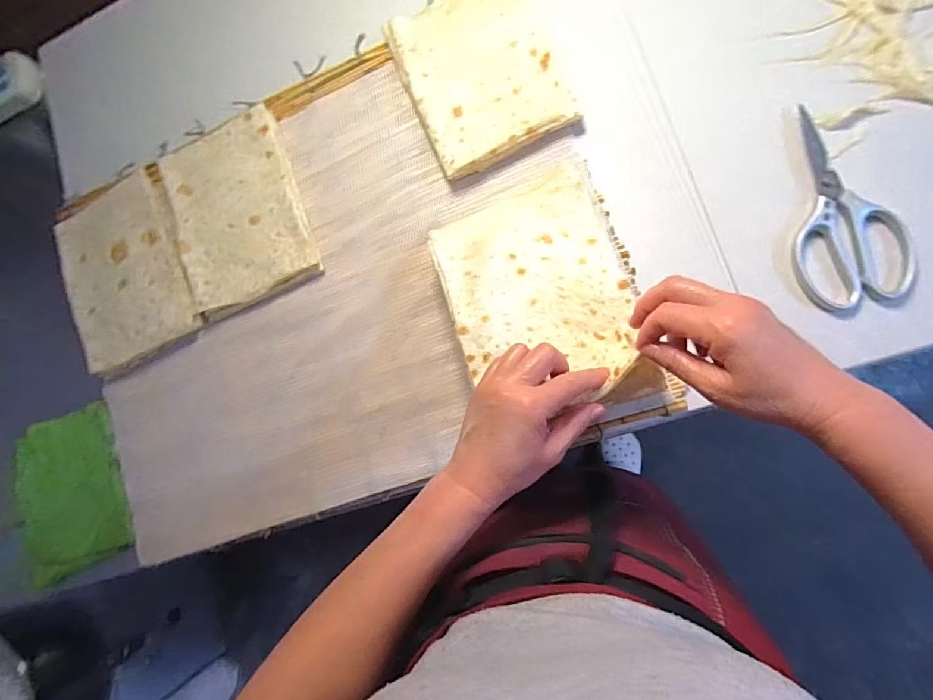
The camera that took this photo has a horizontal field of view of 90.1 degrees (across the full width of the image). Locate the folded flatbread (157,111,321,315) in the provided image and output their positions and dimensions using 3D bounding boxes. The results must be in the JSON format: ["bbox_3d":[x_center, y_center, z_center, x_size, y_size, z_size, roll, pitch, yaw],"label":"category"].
[{"bbox_3d":[-0.290,-0.172,0.587,0.174,0.019,0.226,-20,86,9],"label":"folded flatbread"}]

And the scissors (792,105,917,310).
[{"bbox_3d":[0.365,-0.142,0.459,0.100,0.019,0.197,-15,86,9],"label":"scissors"}]

